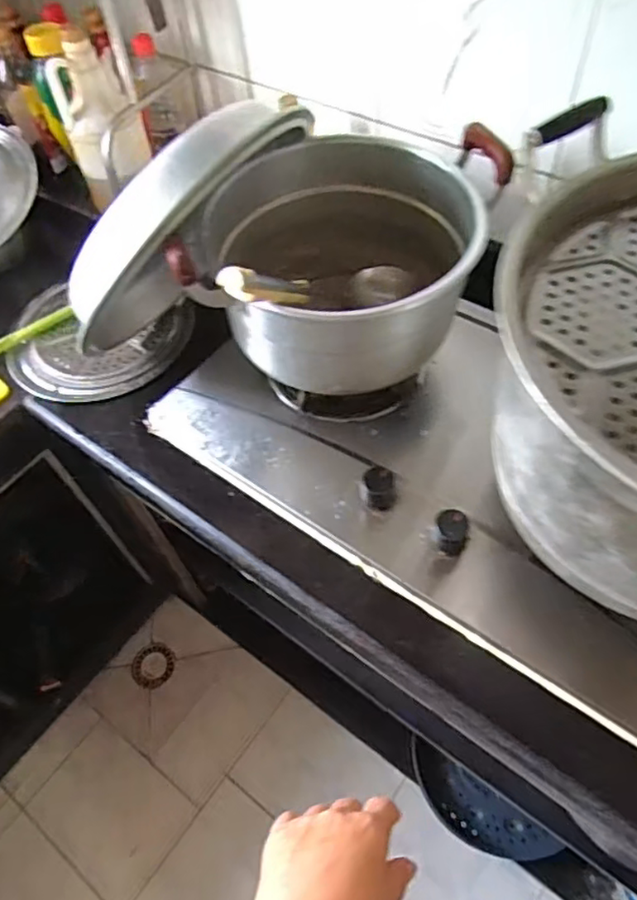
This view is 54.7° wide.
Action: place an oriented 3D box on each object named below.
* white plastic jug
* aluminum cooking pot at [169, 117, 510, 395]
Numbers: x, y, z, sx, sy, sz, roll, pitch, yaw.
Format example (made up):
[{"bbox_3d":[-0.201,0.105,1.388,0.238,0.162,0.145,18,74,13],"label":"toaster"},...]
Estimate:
[{"bbox_3d":[-0.303,-0.454,0.873,0.108,0.205,0.097,-17,56,-7],"label":"white plastic jug"},{"bbox_3d":[0.034,-0.193,0.648,0.331,0.176,0.219,-12,56,-4],"label":"aluminum cooking pot"}]

